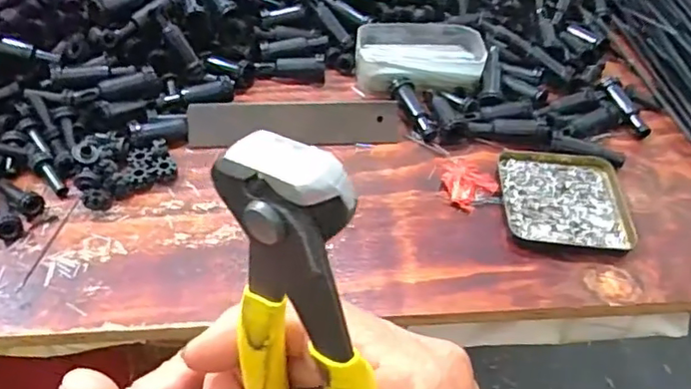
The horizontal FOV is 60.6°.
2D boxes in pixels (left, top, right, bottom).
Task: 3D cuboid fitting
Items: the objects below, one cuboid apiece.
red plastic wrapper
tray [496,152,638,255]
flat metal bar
[{"bbox_3d":[0.094,-0.011,0.482,0.041,0.013,0.052,-25,55,-25],"label":"red plastic wrapper"},{"bbox_3d":[0.173,0.002,0.472,0.096,0.014,0.097,4,48,-2],"label":"tray"},{"bbox_3d":[-0.041,-0.060,0.503,0.178,0.007,0.036,-2,91,-6],"label":"flat metal bar"}]

